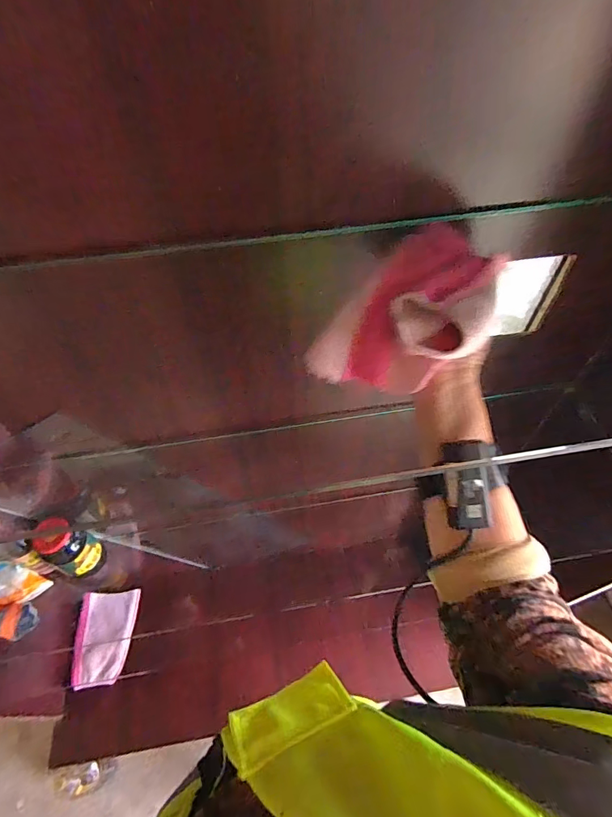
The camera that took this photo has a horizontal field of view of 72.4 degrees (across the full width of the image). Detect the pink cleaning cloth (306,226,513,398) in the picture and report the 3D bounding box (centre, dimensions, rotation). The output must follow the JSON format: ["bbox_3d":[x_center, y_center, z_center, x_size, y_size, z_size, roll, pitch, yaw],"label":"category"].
[{"bbox_3d":[0.106,-0.091,0.406,0.186,0.081,0.123,-39,62,-23],"label":"pink cleaning cloth"}]

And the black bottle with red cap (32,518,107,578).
[{"bbox_3d":[-0.473,0.290,0.853,0.067,0.180,0.083,26,60,19],"label":"black bottle with red cap"}]

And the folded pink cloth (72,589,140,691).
[{"bbox_3d":[-0.545,0.619,1.134,0.152,0.025,0.222,-3,55,0],"label":"folded pink cloth"}]

